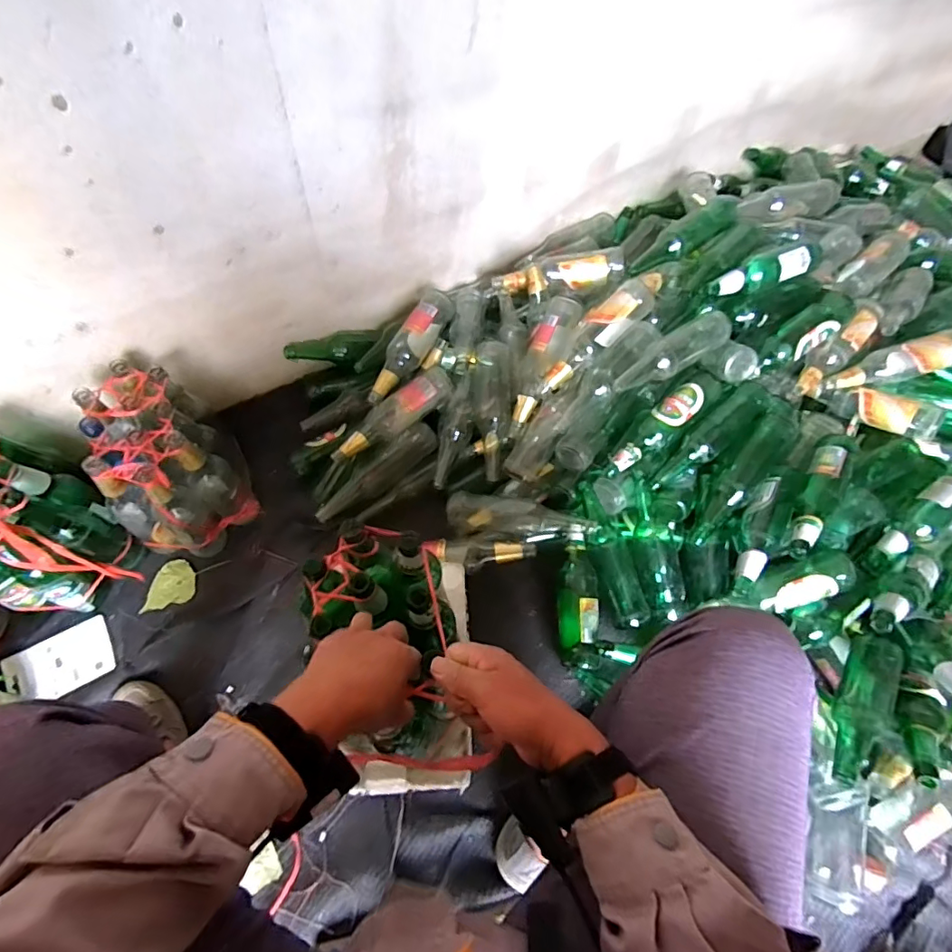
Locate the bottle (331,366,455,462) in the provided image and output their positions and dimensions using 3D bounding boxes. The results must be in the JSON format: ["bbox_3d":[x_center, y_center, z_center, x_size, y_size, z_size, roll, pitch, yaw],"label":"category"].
[{"bbox_3d":[-0.154,-0.114,0.967,0.254,0.068,0.061,-37,68,-8],"label":"bottle"}]

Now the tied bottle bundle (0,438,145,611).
[{"bbox_3d":[-0.714,0.087,0.837,0.268,0.244,0.209,25,62,10],"label":"tied bottle bundle"}]

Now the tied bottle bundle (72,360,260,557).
[{"bbox_3d":[-0.528,-0.014,0.893,0.204,0.250,0.237,-33,67,-20],"label":"tied bottle bundle"}]

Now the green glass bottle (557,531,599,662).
[{"bbox_3d":[0.178,0.206,0.904,0.063,0.053,0.222,6,73,0],"label":"green glass bottle"}]

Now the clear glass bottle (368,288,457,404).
[{"bbox_3d":[-0.126,-0.258,1.007,0.074,0.060,0.274,24,61,9],"label":"clear glass bottle"}]

